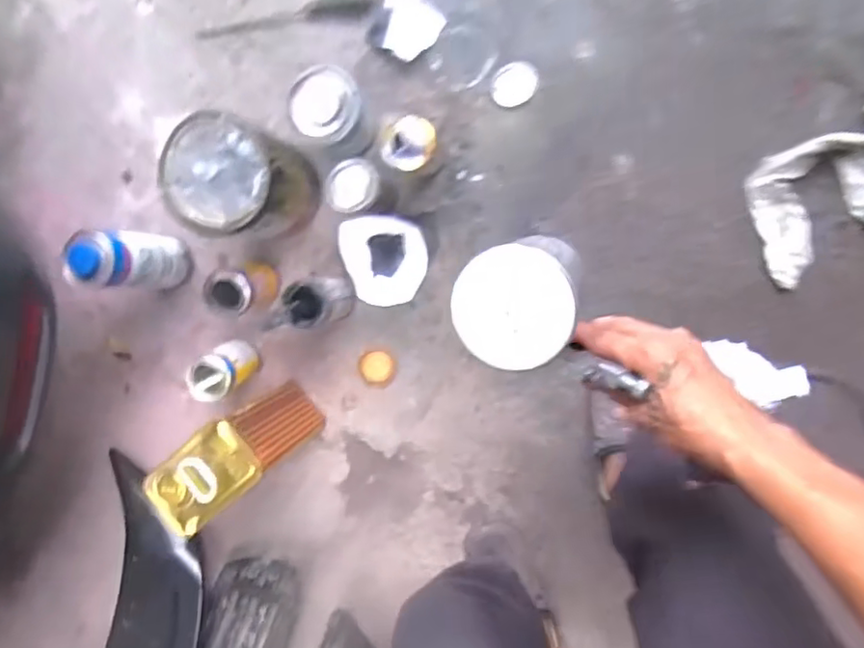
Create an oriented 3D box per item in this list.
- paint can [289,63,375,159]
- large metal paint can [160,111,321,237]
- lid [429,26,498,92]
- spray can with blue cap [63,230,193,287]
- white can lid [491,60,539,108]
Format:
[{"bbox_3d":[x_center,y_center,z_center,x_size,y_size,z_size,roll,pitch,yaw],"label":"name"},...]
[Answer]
[{"bbox_3d":[-0.144,-0.316,0.932,0.094,0.143,0.094,1,98,8],"label":"paint can"},{"bbox_3d":[-0.280,-0.203,0.908,0.161,0.194,0.151,1,98,8],"label":"large metal paint can"},{"bbox_3d":[0.046,-0.413,0.955,0.093,0.011,0.087,1,98,8],"label":"lid"},{"bbox_3d":[-0.465,-0.101,0.967,0.082,0.215,0.083,1,98,8],"label":"spray can with blue cap"},{"bbox_3d":[0.128,-0.371,0.951,0.067,0.013,0.065,1,98,8],"label":"white can lid"}]

